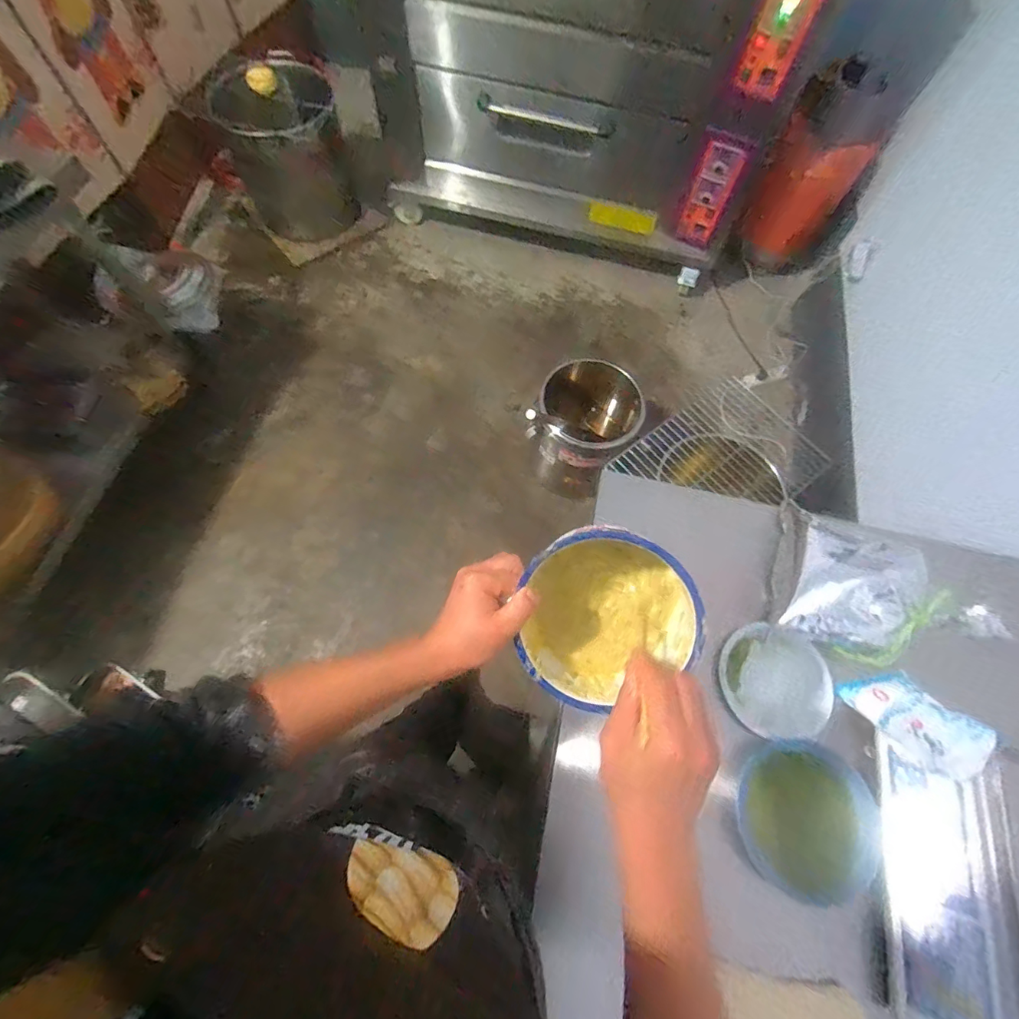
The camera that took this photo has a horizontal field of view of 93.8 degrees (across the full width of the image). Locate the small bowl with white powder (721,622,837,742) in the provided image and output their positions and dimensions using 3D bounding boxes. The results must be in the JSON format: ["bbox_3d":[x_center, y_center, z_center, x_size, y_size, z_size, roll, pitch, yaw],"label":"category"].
[{"bbox_3d":[0.413,0.265,0.726,0.166,0.034,0.154,1,67,-3],"label":"small bowl with white powder"}]

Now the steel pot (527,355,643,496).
[{"bbox_3d":[0.240,-0.254,1.612,0.319,0.376,0.356,32,70,10],"label":"steel pot"}]

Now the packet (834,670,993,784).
[{"bbox_3d":[0.585,0.299,0.692,0.098,0.049,0.168,-45,45,-1],"label":"packet"}]

